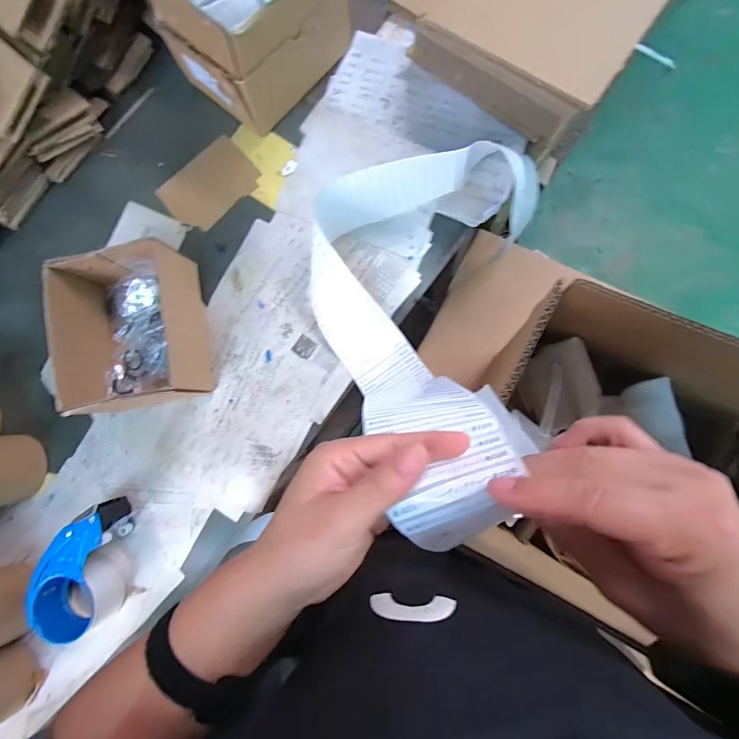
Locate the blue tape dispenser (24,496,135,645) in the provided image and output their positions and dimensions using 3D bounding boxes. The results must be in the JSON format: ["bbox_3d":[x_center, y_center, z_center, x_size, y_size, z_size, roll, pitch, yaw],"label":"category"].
[{"bbox_3d":[-0.353,0.245,0.483,0.083,0.065,0.153,-4,84,6],"label":"blue tape dispenser"}]

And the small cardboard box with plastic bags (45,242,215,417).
[{"bbox_3d":[-0.297,-0.046,0.494,0.151,0.097,0.181,-9,83,5],"label":"small cardboard box with plastic bags"}]

